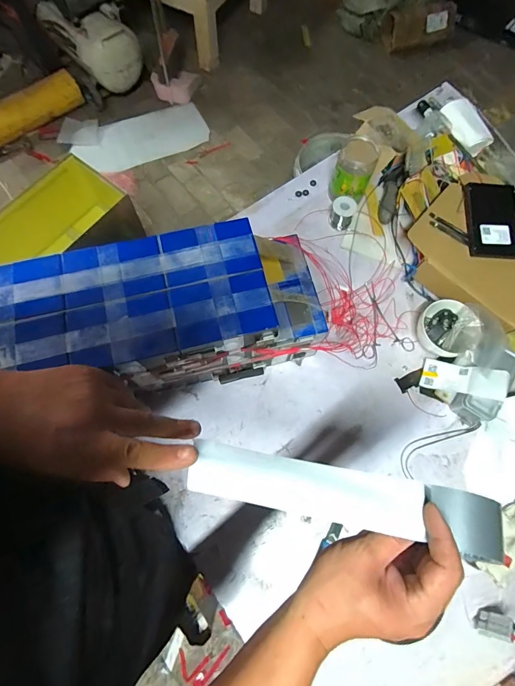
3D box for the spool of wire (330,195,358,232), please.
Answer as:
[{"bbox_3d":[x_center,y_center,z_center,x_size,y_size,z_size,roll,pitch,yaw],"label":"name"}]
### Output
[{"bbox_3d":[0.194,-0.296,0.828,0.052,0.062,0.052,0,72,-1],"label":"spool of wire"}]

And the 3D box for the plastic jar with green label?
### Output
[{"bbox_3d":[0.211,-0.378,0.810,0.081,0.118,0.088,0,72,-1],"label":"plastic jar with green label"}]

